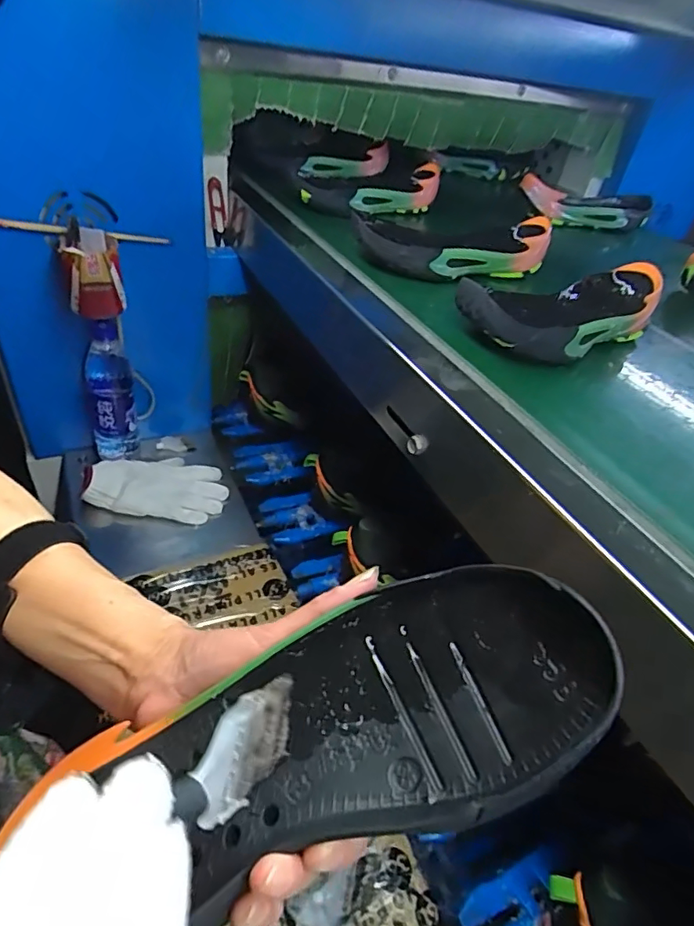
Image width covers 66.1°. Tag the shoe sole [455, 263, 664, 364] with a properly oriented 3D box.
[{"bbox_3d":[0.207,-0.148,0.503,0.237,0.049,0.091,-24,46,-30],"label":"shoe sole"}]

